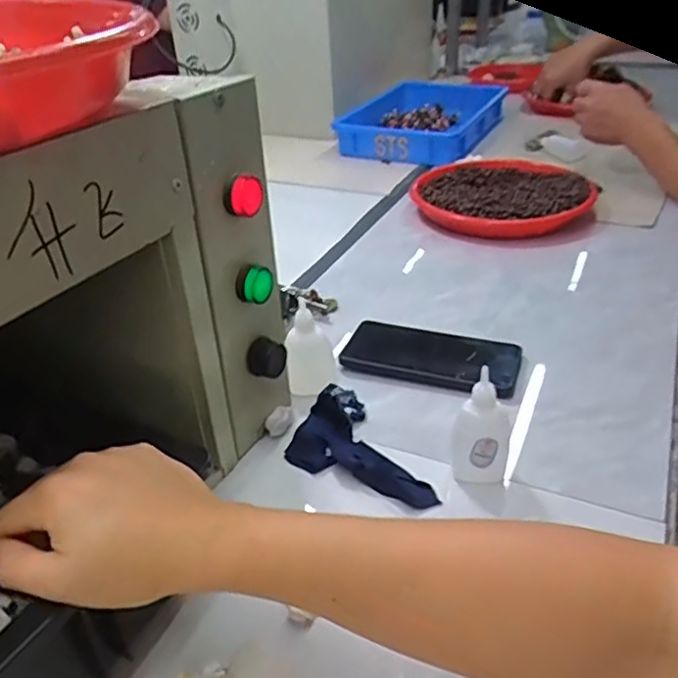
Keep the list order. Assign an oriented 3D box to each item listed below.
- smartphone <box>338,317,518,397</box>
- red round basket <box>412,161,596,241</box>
[{"bbox_3d":[0.089,0.013,0.598,0.159,0.017,0.080,11,34,18],"label":"smartphone"},{"bbox_3d":[0.237,-0.208,0.899,0.235,0.041,0.250,-2,33,1],"label":"red round basket"}]

